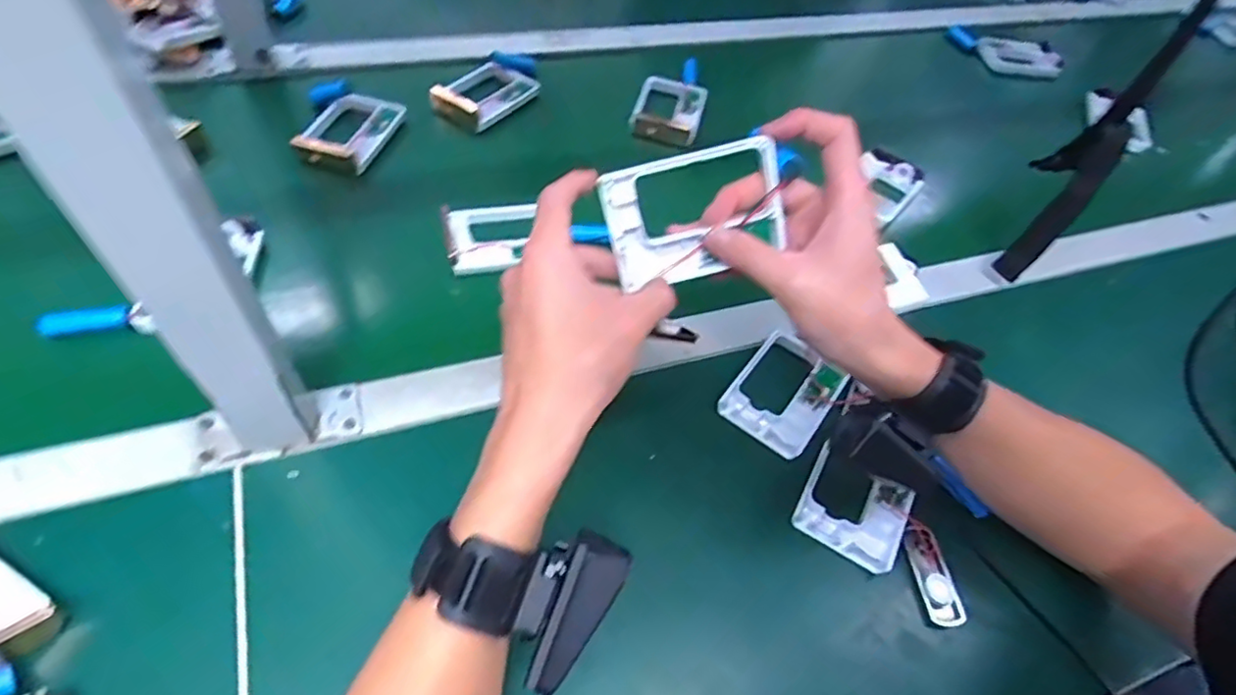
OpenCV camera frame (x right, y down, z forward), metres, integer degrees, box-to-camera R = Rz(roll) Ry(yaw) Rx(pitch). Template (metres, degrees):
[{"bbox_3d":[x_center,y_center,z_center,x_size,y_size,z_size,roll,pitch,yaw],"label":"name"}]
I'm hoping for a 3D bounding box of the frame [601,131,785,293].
[{"bbox_3d":[0.043,-0.073,0.344,0.095,0.068,0.009,-14,23,3],"label":"frame"}]

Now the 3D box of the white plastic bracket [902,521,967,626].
[{"bbox_3d":[0.204,0.147,0.403,0.023,0.011,0.061,-5,57,-7],"label":"white plastic bracket"}]

